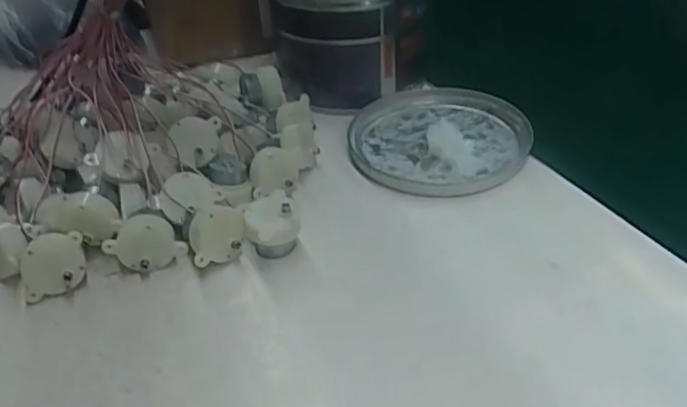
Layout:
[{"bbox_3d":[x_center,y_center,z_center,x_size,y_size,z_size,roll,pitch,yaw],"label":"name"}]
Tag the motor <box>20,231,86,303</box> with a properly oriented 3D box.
[{"bbox_3d":[-0.161,0.034,0.325,0.032,0.034,0.020,-8,1,-12],"label":"motor"}]

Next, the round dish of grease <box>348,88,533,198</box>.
[{"bbox_3d":[0.071,-0.050,0.435,0.128,0.014,0.128,-3,37,2],"label":"round dish of grease"}]

